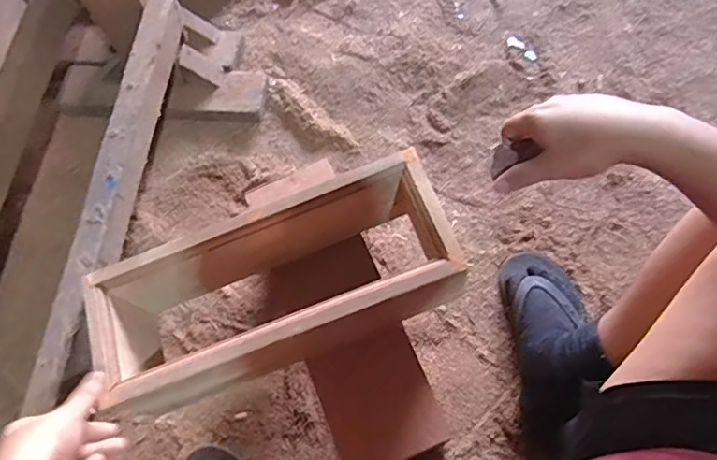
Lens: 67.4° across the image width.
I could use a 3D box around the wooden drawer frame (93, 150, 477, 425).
[{"bbox_3d":[-0.090,0.061,0.606,0.388,0.113,0.157,-22,72,1],"label":"wooden drawer frame"}]

